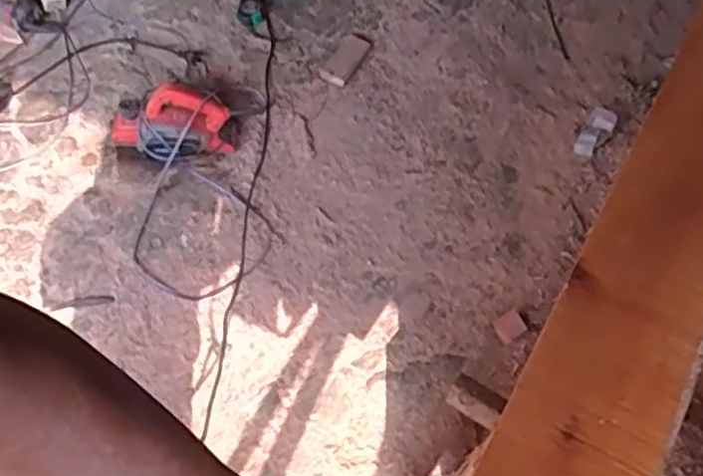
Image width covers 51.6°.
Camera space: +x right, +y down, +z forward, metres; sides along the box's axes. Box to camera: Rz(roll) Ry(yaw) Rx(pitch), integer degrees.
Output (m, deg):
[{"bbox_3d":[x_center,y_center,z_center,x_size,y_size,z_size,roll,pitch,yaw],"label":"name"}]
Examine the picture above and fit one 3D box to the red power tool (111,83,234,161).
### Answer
[{"bbox_3d":[-0.383,-0.238,1.542,0.259,0.142,0.130,4,61,-2],"label":"red power tool"}]

